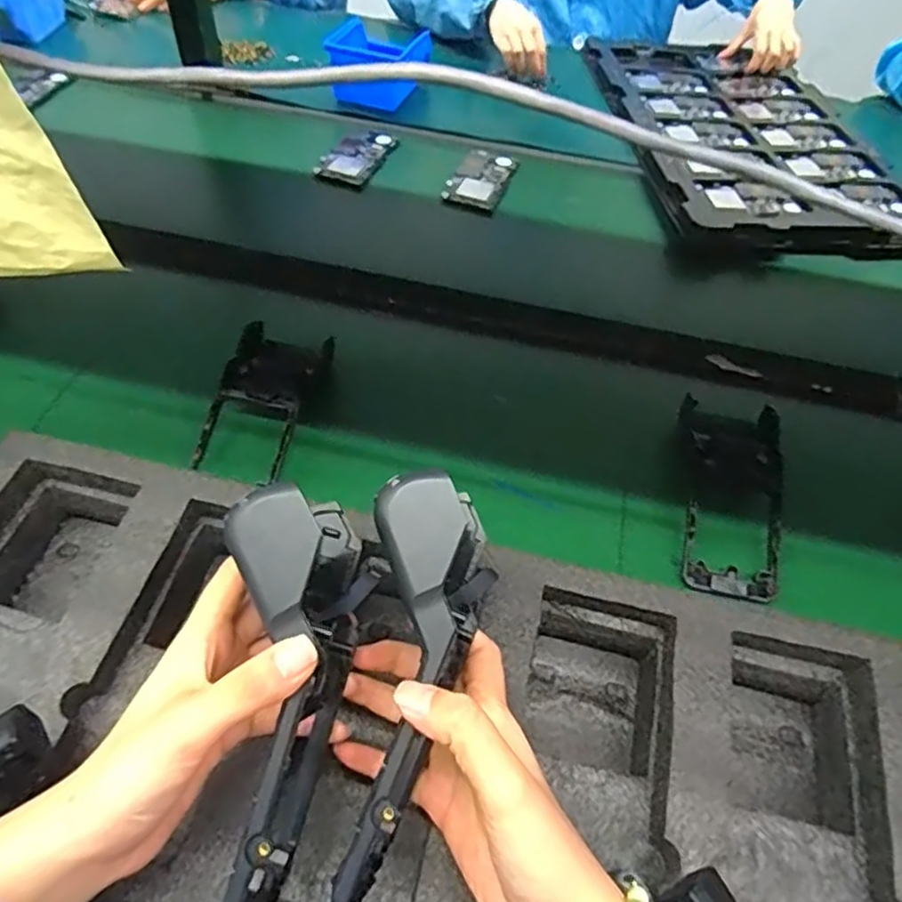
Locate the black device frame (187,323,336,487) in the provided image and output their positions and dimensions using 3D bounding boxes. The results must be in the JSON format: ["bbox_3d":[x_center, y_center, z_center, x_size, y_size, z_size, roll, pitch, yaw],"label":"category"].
[{"bbox_3d":[-0.162,-0.042,0.586,0.088,0.043,0.164,8,53,2],"label":"black device frame"}]

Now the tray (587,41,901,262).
[{"bbox_3d":[0.404,-0.441,0.931,0.342,0.034,0.532,-4,53,-7],"label":"tray"}]

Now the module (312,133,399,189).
[{"bbox_3d":[-0.116,-0.372,0.852,0.067,0.015,0.115,17,54,9],"label":"module"}]

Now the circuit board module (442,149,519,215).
[{"bbox_3d":[0.039,-0.341,0.841,0.069,0.014,0.120,16,54,7],"label":"circuit board module"}]

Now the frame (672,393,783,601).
[{"bbox_3d":[0.233,0.032,0.559,0.074,0.043,0.176,12,53,5],"label":"frame"}]

